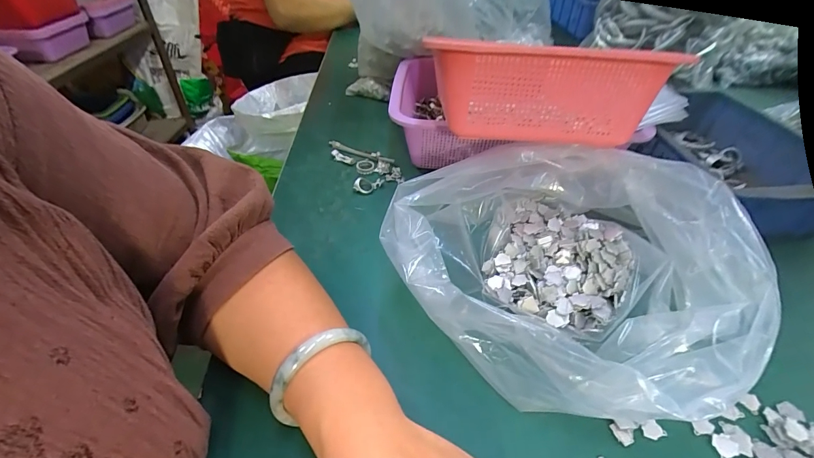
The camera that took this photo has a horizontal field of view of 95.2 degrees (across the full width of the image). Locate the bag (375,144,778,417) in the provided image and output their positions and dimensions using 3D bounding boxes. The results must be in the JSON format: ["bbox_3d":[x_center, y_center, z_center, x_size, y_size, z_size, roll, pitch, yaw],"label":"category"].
[{"bbox_3d":[0.113,0.025,0.303,0.257,0.091,0.226,-1,42,-1],"label":"bag"}]

